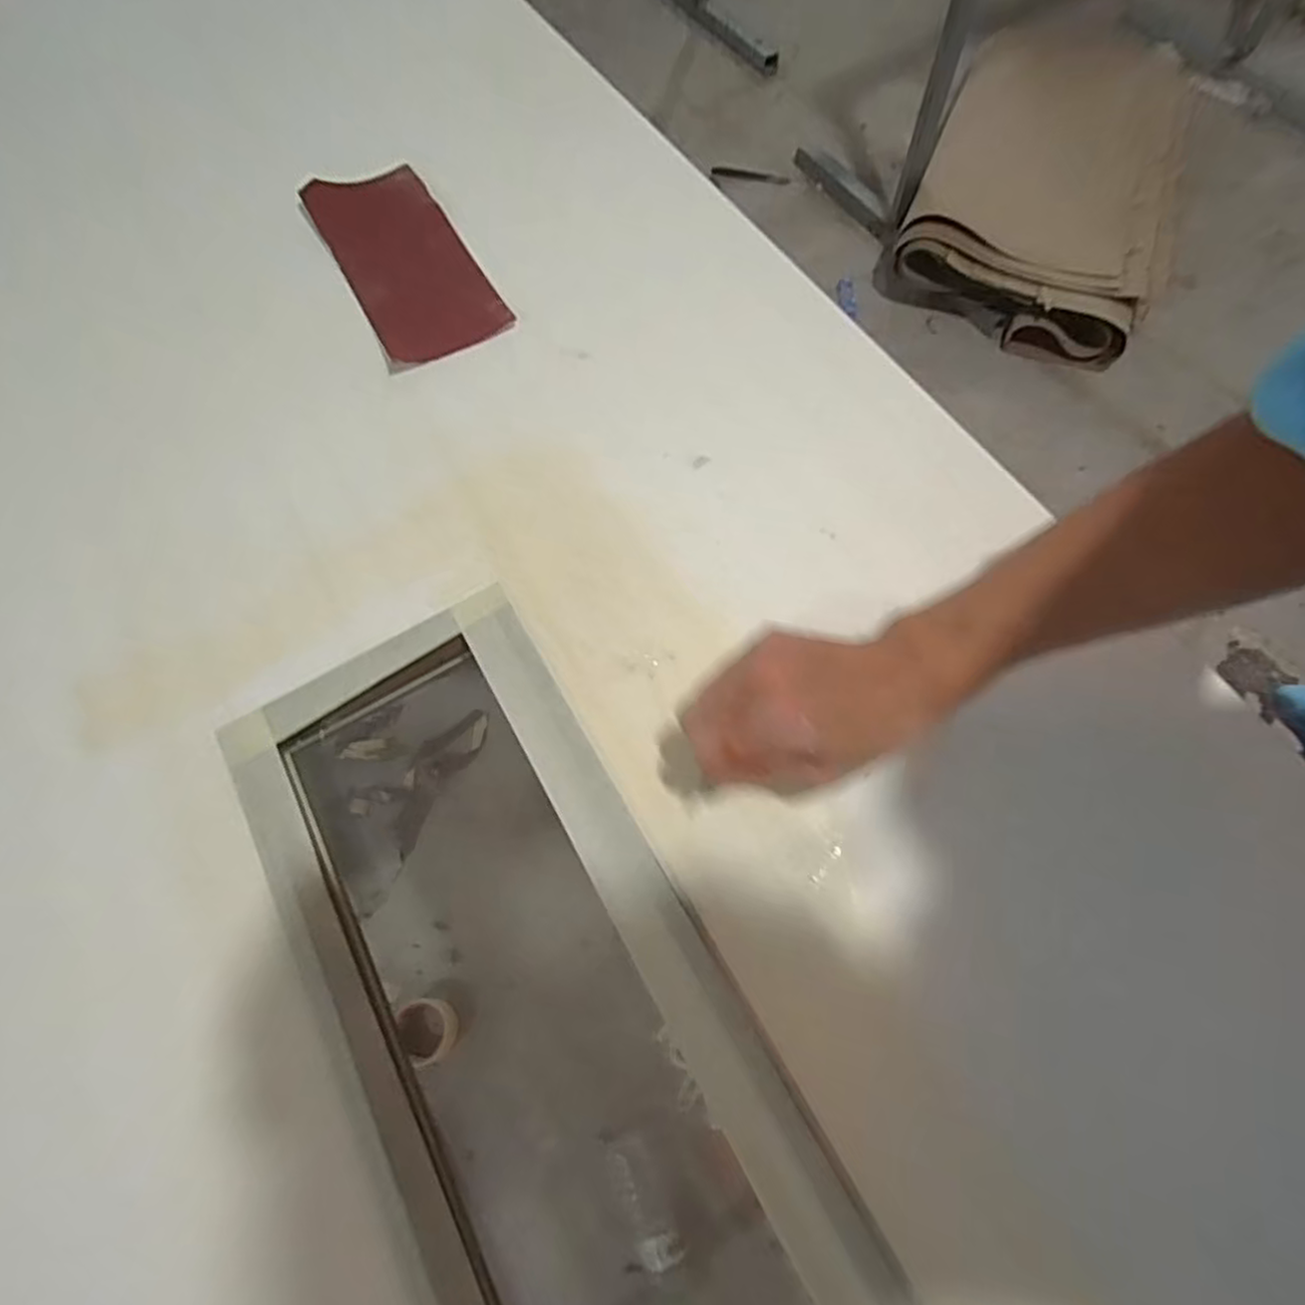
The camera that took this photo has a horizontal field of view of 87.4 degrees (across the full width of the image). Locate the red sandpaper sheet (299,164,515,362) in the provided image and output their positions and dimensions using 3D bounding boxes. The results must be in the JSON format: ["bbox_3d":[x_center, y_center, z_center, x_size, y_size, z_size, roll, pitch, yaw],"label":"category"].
[{"bbox_3d":[-0.203,-0.321,0.552,0.094,0.012,0.227,-29,68,-10],"label":"red sandpaper sheet"}]

